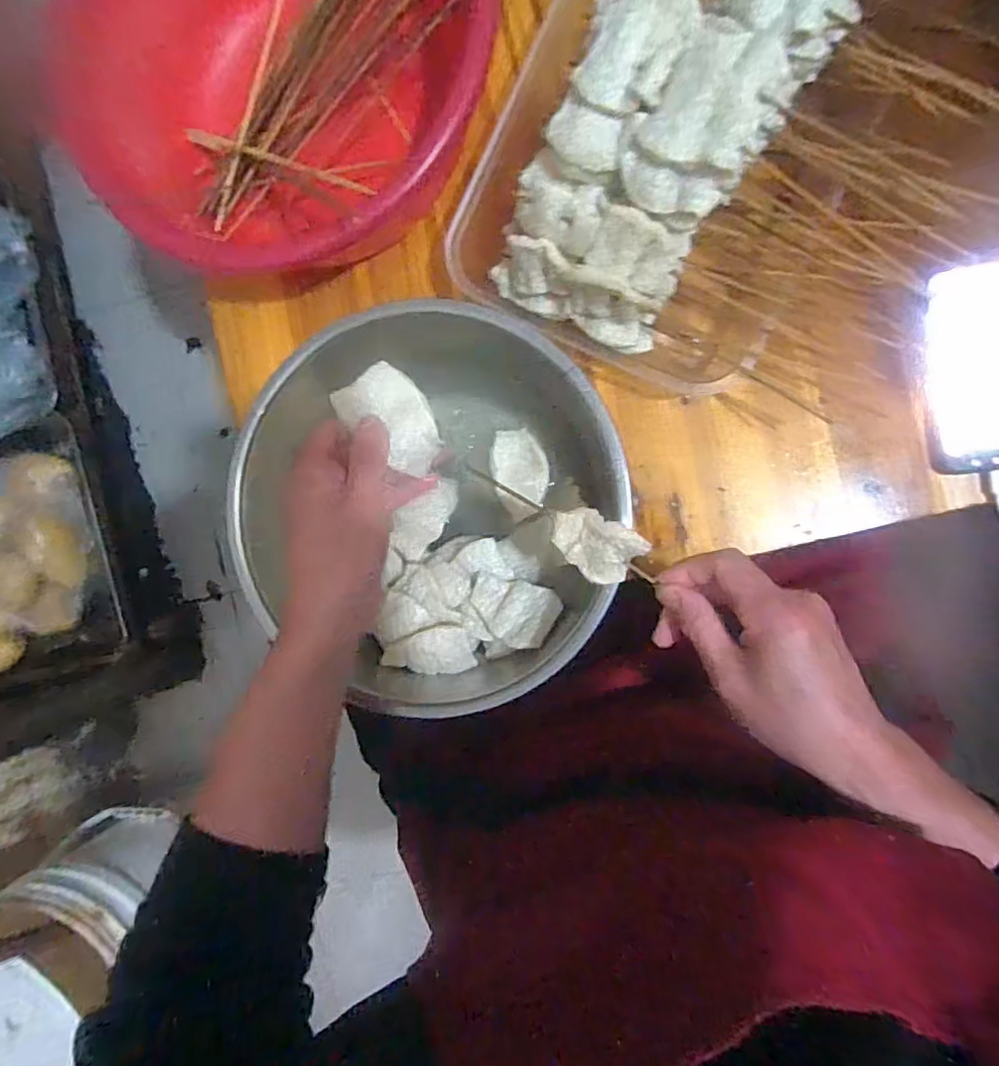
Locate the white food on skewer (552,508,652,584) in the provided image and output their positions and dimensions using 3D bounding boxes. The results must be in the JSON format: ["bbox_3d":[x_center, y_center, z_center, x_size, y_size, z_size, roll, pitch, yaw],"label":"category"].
[{"bbox_3d":[0.060,0.010,0.369,0.057,0.010,0.045,22,127,12],"label":"white food on skewer"}]

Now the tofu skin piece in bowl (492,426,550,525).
[{"bbox_3d":[0.019,-0.050,0.496,0.044,0.004,0.073,-7,92,9],"label":"tofu skin piece in bowl"}]

